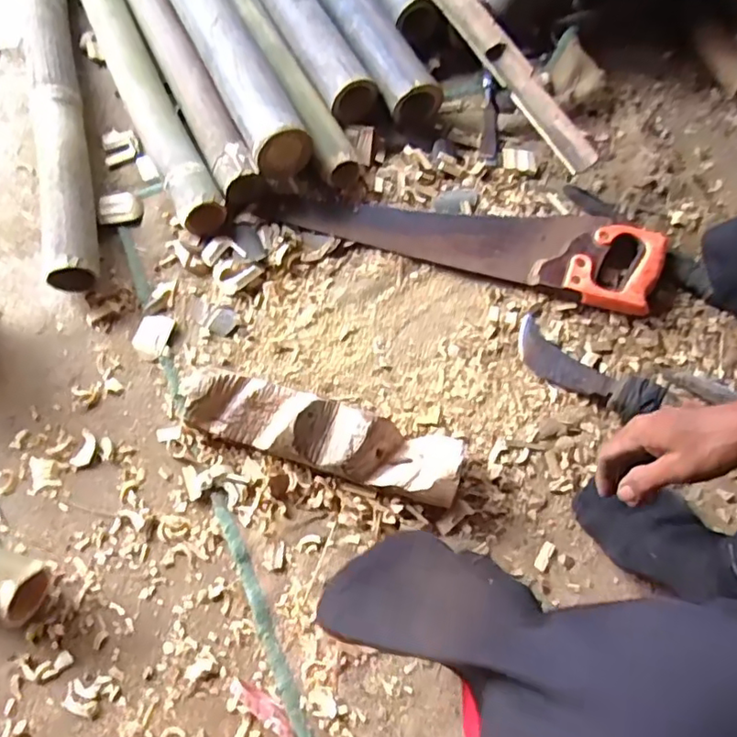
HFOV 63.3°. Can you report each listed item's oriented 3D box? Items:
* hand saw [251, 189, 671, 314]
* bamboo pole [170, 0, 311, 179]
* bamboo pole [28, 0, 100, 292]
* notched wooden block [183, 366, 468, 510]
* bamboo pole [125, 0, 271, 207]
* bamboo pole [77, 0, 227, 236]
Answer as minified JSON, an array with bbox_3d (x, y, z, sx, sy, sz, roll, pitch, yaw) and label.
[{"bbox_3d":[0.118,-0.190,0.775,0.502,0.048,0.119,18,69,7],"label":"hand saw"},{"bbox_3d":[-0.268,-0.582,0.889,0.083,0.061,0.766,-25,70,-10],"label":"bamboo pole"},{"bbox_3d":[-0.441,-0.388,0.850,0.061,0.066,0.639,-14,69,-6],"label":"bamboo pole"},{"bbox_3d":[-0.055,0.071,0.660,0.315,0.055,0.077,16,69,6],"label":"notched wooden block"},{"bbox_3d":[-0.305,-0.497,0.895,0.059,0.057,0.663,-26,70,-10],"label":"bamboo pole"},{"bbox_3d":[-0.351,-0.453,0.877,0.067,0.059,0.657,-24,70,-10],"label":"bamboo pole"}]

